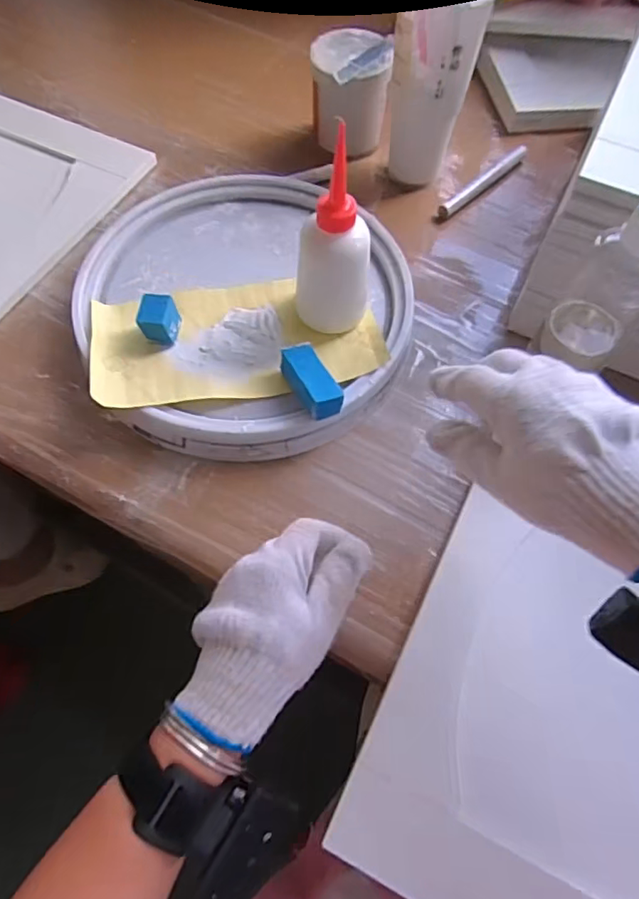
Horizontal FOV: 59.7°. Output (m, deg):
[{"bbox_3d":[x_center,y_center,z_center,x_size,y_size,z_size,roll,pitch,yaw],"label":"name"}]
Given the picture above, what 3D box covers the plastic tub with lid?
[{"bbox_3d":[0.034,-0.376,0.596,0.084,0.088,0.074,6,65,0],"label":"plastic tub with lid"}]

